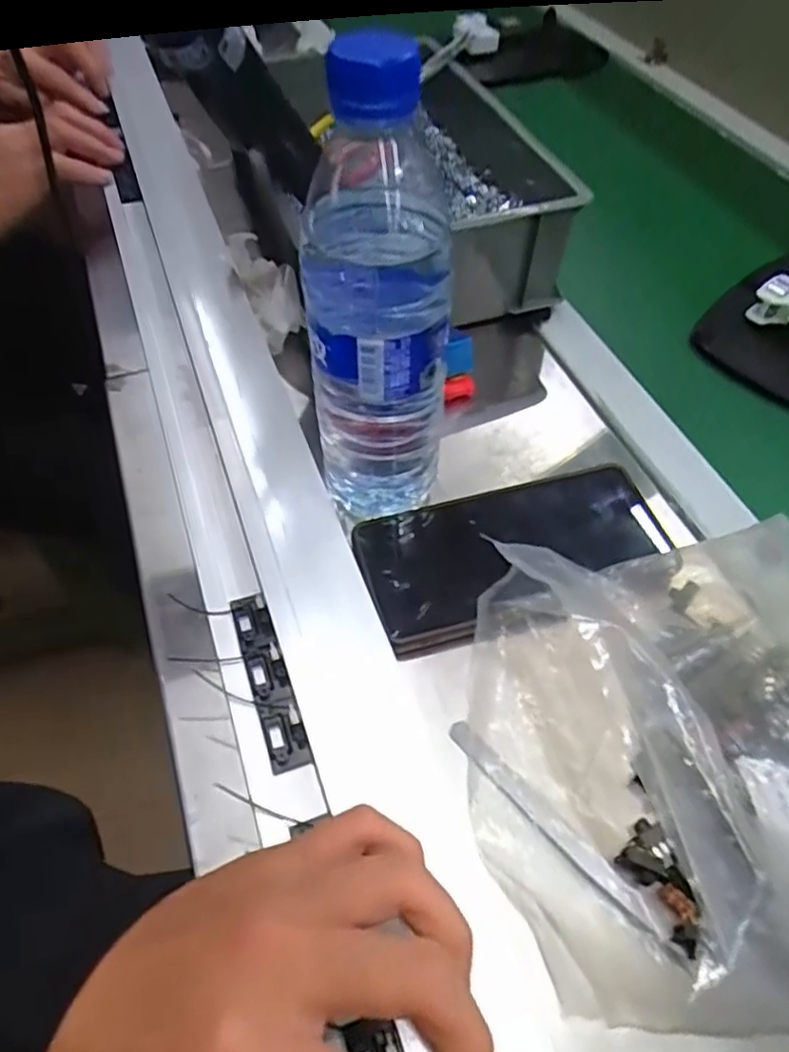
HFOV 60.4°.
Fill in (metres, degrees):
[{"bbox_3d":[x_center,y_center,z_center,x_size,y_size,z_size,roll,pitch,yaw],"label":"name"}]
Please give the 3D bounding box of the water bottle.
[{"bbox_3d":[-0.008,-0.094,0.306,0.065,0.195,0.058,-3,52,-2],"label":"water bottle"}]

